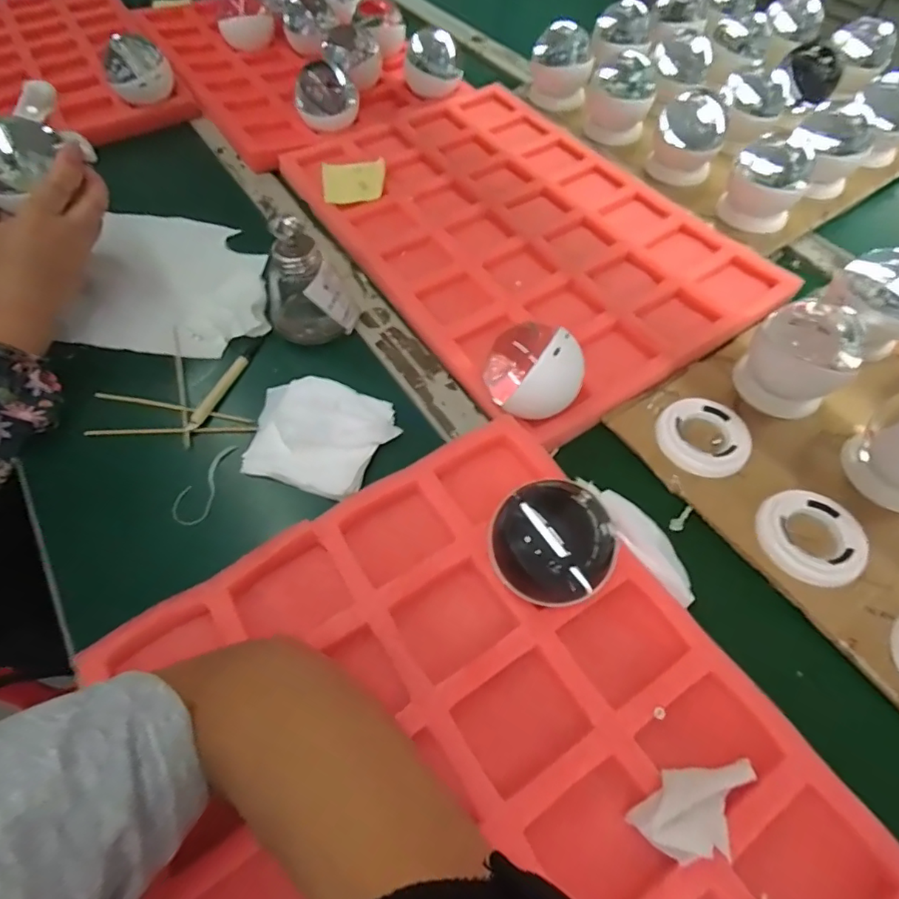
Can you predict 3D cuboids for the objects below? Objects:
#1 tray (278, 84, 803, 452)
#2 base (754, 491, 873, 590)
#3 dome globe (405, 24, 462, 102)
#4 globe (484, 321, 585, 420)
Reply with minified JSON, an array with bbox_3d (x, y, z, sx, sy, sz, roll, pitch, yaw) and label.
[{"bbox_3d":[0.065,-0.243,0.564,0.348,0.026,0.487,-26,61,-16],"label":"tray"},{"bbox_3d":[0.260,0.062,0.381,0.070,0.012,0.069,0,57,0],"label":"base"},{"bbox_3d":[-0.021,-0.502,0.687,0.077,0.062,0.060,-1,57,-2],"label":"dome globe"},{"bbox_3d":[0.066,-0.064,0.416,0.063,0.064,0.062,0,57,0],"label":"globe"}]

